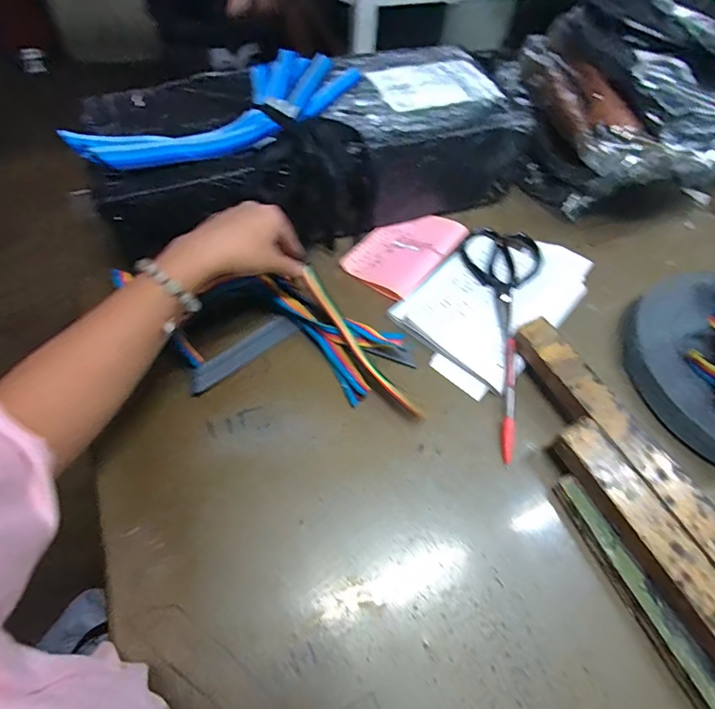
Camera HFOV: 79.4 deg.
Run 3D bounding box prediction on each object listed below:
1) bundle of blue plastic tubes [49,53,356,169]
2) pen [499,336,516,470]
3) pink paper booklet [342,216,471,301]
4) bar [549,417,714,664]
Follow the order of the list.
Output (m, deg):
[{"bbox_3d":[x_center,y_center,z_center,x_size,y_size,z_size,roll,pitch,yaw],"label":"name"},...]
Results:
[{"bbox_3d":[-0.125,-0.264,0.465,0.128,0.044,0.311,35,61,18],"label":"bundle of blue plastic tubes"},{"bbox_3d":[0.155,0.044,0.437,0.014,0.012,0.138,11,57,4],"label":"pen"},{"bbox_3d":[0.063,-0.139,0.554,0.099,0.019,0.166,34,61,18],"label":"pink paper booklet"},{"bbox_3d":[0.269,0.194,0.330,0.052,0.034,0.315,-22,60,-17],"label":"bar"}]

